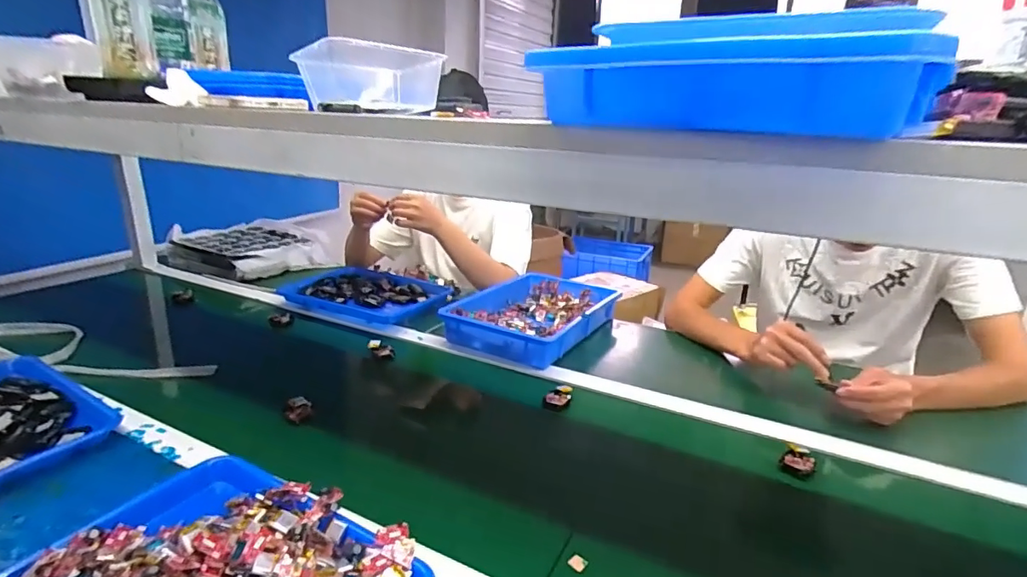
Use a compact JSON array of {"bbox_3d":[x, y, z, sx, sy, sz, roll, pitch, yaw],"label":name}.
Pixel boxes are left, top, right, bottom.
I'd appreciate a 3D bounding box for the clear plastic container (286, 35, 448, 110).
[{"bbox_3d":[-0.171,-0.259,0.636,0.083,0.069,0.166,19,25,41],"label":"clear plastic container"}]

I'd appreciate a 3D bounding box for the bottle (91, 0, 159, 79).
[{"bbox_3d":[-0.511,-0.372,0.671,0.063,0.184,0.057,-10,22,-32],"label":"bottle"}]

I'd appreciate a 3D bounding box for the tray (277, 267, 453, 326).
[{"bbox_3d":[-0.349,0.015,1.189,0.362,0.037,0.235,9,20,19],"label":"tray"}]

